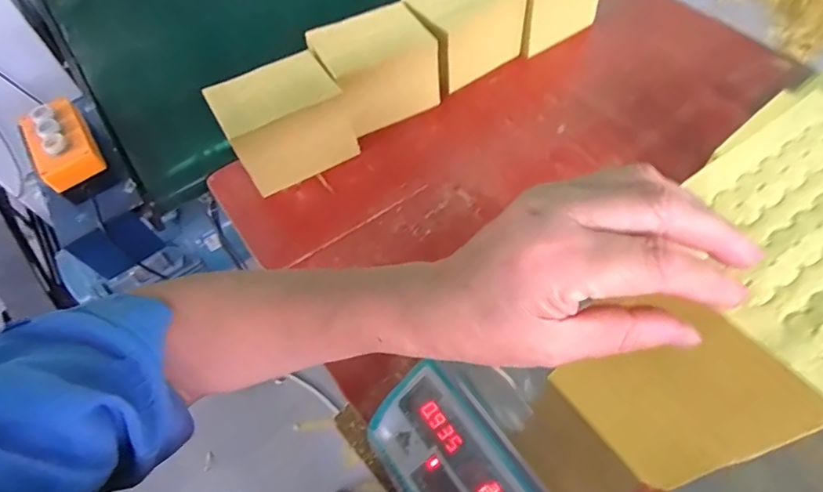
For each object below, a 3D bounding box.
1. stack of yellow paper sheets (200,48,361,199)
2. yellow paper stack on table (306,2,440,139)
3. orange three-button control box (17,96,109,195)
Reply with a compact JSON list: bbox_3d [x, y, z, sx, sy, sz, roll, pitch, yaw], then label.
[{"bbox_3d":[-0.180,-0.173,0.707,0.162,0.125,0.123,-28,60,-13],"label":"stack of yellow paper sheets"},{"bbox_3d":[-0.055,-0.265,0.750,0.165,0.143,0.121,-33,61,-16],"label":"yellow paper stack on table"},{"bbox_3d":[-0.497,-0.148,0.686,0.076,0.052,0.140,-31,61,-15],"label":"orange three-button control box"}]

